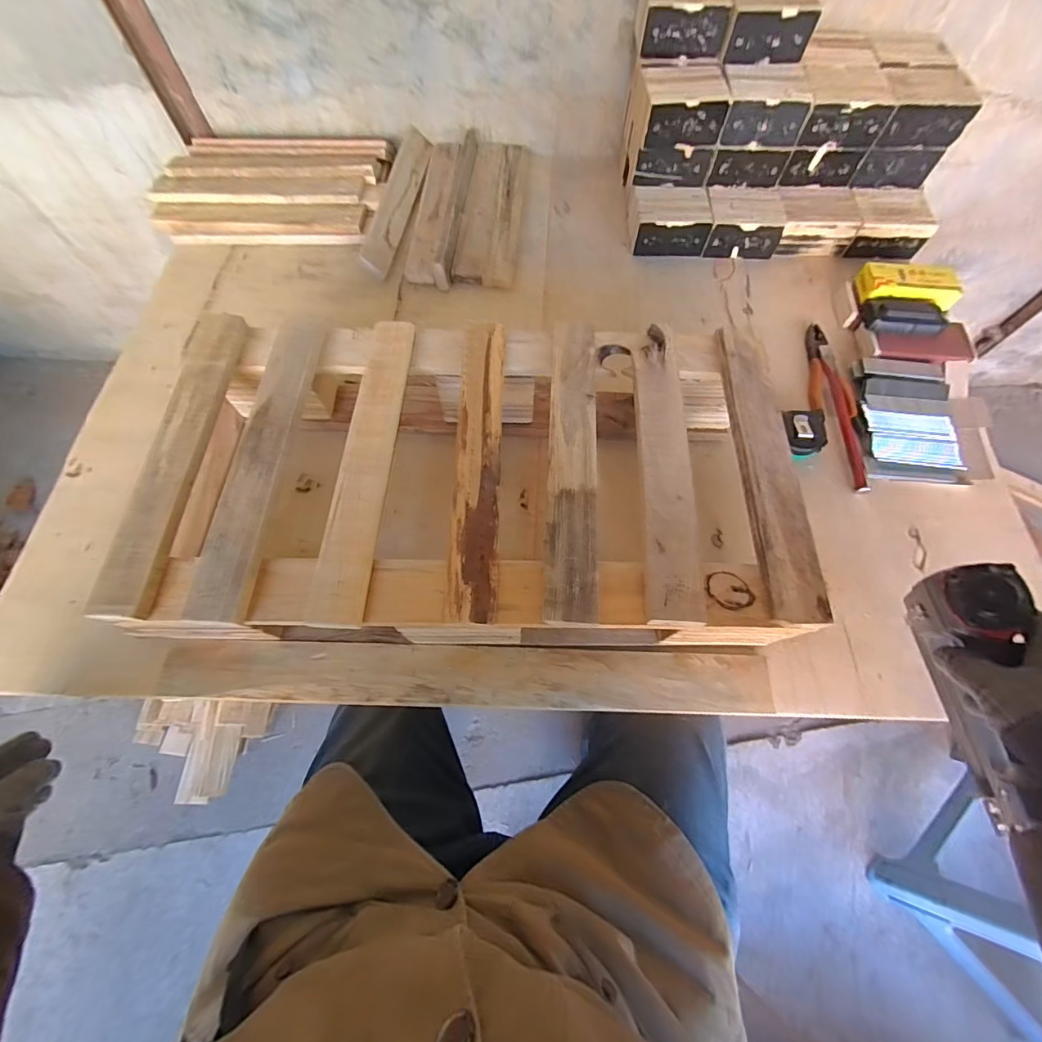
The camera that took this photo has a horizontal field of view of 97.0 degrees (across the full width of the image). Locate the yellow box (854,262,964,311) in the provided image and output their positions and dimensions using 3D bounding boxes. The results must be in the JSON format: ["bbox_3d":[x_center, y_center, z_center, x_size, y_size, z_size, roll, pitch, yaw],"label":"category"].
[{"bbox_3d":[0.572,-0.347,0.681,0.126,0.030,0.060,6,65,2],"label":"yellow box"}]

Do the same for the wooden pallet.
[{"bbox_3d":[-0.046,-0.047,0.518,0.630,0.133,0.349,0,65,-1],"label":"wooden pallet"}]

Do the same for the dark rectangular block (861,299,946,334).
[{"bbox_3d":[0.563,-0.297,0.672,0.107,0.022,0.048,4,65,1],"label":"dark rectangular block"}]

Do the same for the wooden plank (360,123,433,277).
[{"bbox_3d":[-0.214,-0.567,0.812,0.060,0.018,0.358,10,67,-10],"label":"wooden plank"}]

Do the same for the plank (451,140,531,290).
[{"bbox_3d":[-0.047,-0.549,0.811,0.099,0.026,0.356,5,65,2],"label":"plank"}]

